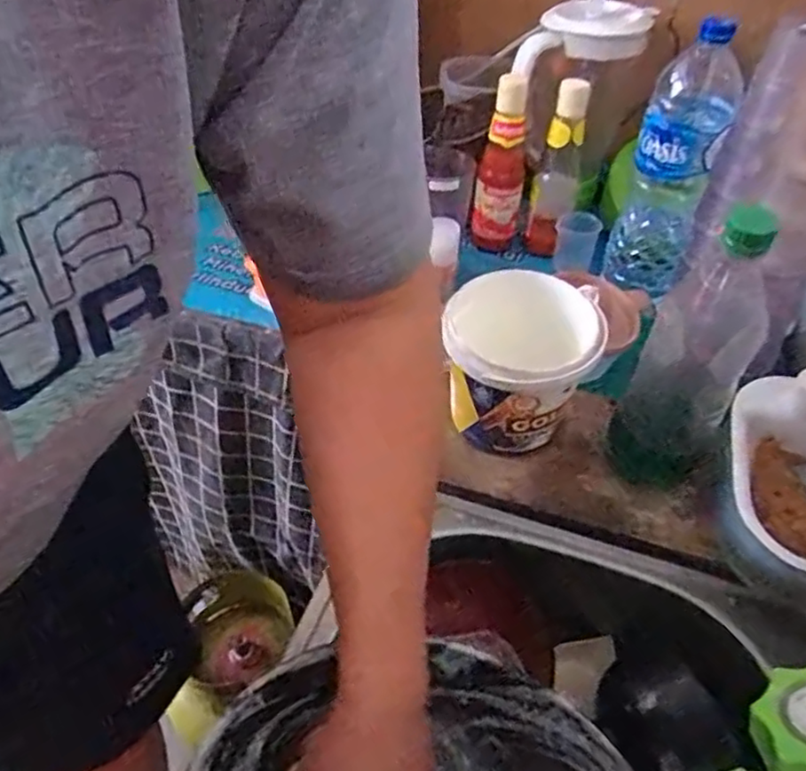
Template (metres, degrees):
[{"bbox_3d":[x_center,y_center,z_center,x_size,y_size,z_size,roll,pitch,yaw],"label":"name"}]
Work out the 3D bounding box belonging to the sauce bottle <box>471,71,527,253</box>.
[{"bbox_3d":[0.126,-0.274,0.851,0.061,0.213,0.050,9,44,5],"label":"sauce bottle"}]

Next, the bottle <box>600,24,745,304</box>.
[{"bbox_3d":[0.290,-0.239,0.723,0.076,0.267,0.100,15,45,11],"label":"bottle"}]

